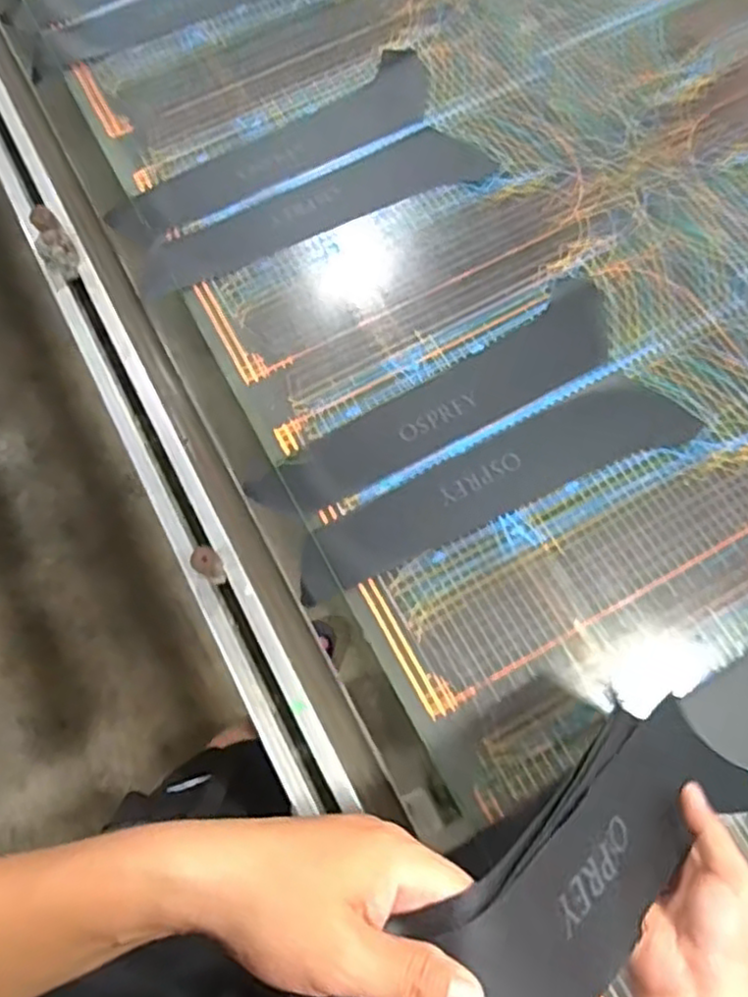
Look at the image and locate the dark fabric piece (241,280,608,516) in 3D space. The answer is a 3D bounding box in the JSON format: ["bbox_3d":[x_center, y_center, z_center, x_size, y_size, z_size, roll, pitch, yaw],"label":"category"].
[{"bbox_3d":[0.072,-0.098,0.724,0.417,0.005,0.093,-30,71,-8],"label":"dark fabric piece"}]

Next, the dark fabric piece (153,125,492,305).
[{"bbox_3d":[-0.072,-0.347,0.823,0.423,0.017,0.114,-21,66,-7],"label":"dark fabric piece"}]

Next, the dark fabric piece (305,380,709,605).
[{"bbox_3d":[0.118,-0.019,0.697,0.417,0.008,0.093,-23,70,-6],"label":"dark fabric piece"}]

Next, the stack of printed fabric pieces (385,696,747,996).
[{"bbox_3d":[0.115,0.205,0.385,0.388,0.061,0.095,-15,65,-41],"label":"stack of printed fabric pieces"}]

